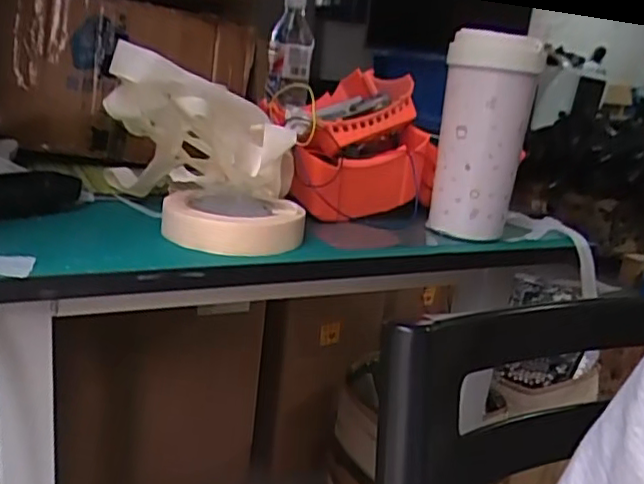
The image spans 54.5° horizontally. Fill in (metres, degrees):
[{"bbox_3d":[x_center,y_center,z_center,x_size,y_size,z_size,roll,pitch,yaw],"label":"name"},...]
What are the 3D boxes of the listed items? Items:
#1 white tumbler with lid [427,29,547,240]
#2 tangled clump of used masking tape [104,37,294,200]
[{"bbox_3d":[0.146,-0.098,0.573,0.075,0.177,0.069,8,16,8],"label":"white tumbler with lid"},{"bbox_3d":[-0.100,-0.091,0.524,0.154,0.110,0.118,2,16,-13],"label":"tangled clump of used masking tape"}]

